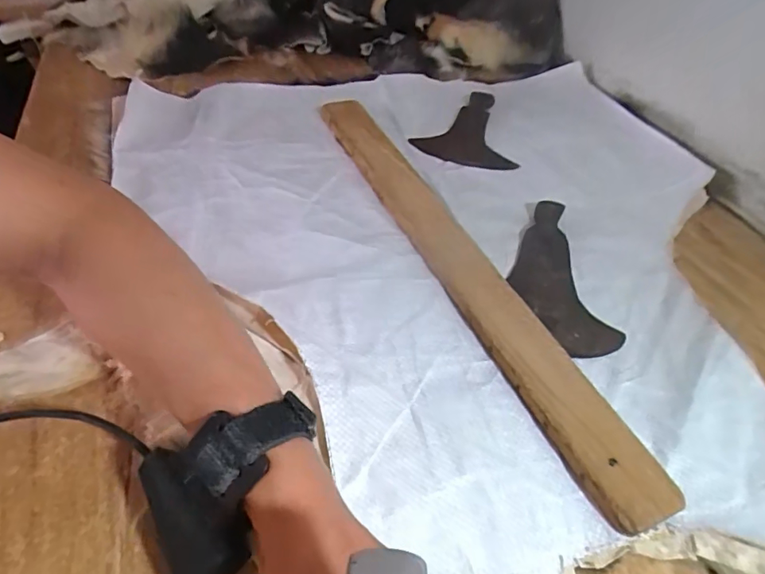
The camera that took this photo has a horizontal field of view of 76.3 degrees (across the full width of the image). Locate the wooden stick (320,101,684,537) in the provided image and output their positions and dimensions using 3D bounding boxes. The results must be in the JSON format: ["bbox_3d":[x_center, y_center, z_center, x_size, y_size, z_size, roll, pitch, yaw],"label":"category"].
[{"bbox_3d":[0.054,-0.034,0.416,0.047,0.015,0.482,-26,53,-7],"label":"wooden stick"}]

